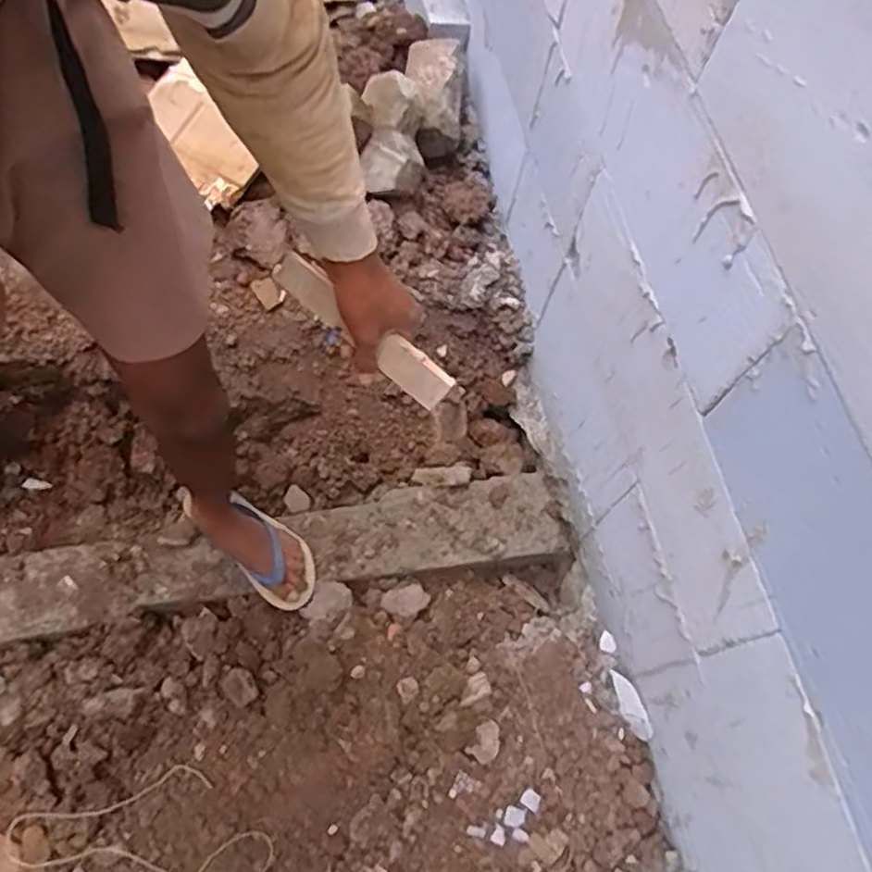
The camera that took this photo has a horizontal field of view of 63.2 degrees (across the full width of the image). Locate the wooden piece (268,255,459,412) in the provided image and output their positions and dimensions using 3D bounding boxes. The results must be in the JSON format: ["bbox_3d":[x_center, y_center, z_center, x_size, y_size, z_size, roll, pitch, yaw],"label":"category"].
[{"bbox_3d":[-0.071,-0.100,0.673,0.200,0.031,0.030,38,67,4],"label":"wooden piece"}]

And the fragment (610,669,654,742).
[{"bbox_3d":[0.287,0.399,1.053,0.028,0.017,0.103,-19,70,-12],"label":"fragment"}]

